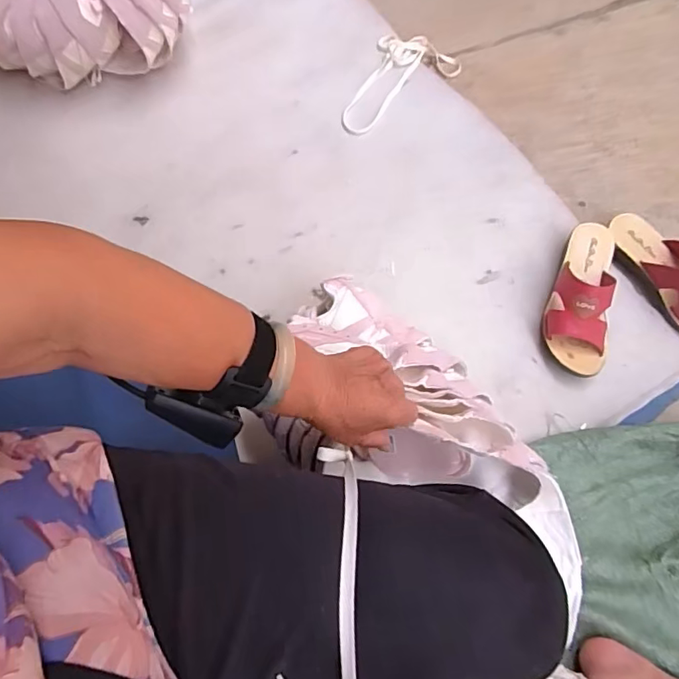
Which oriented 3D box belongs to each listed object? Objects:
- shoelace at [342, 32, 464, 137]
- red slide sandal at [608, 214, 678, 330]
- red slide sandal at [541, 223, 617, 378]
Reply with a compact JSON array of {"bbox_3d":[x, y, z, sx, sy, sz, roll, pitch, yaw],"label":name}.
[{"bbox_3d":[0.081,-0.461,0.922,0.234,0.016,0.135,-37,73,-7],"label":"shoelace"},{"bbox_3d":[0.479,-0.094,0.750,0.077,0.070,0.224,-28,71,-7],"label":"red slide sandal"},{"bbox_3d":[0.347,-0.066,0.741,0.089,0.075,0.219,18,72,9],"label":"red slide sandal"}]

